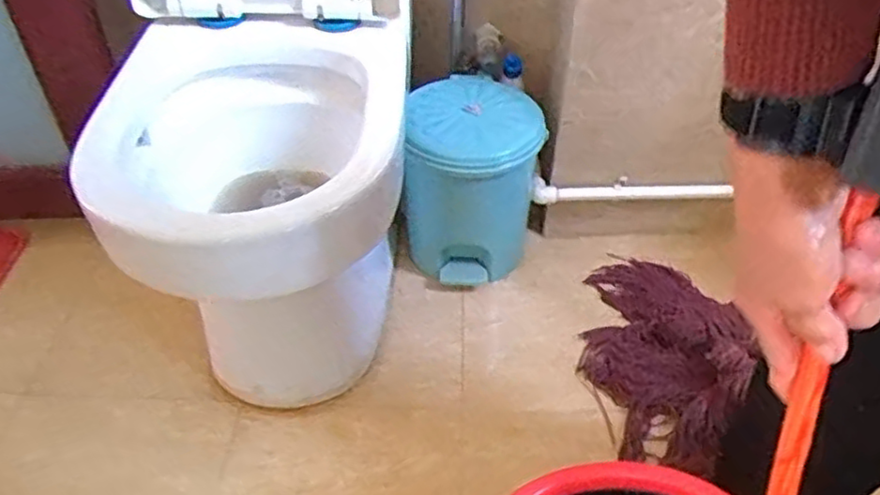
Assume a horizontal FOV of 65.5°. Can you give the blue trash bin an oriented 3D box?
[{"bbox_3d":[0.052,-0.094,1.015,0.175,0.254,0.206,8,43,8],"label":"blue trash bin"}]

